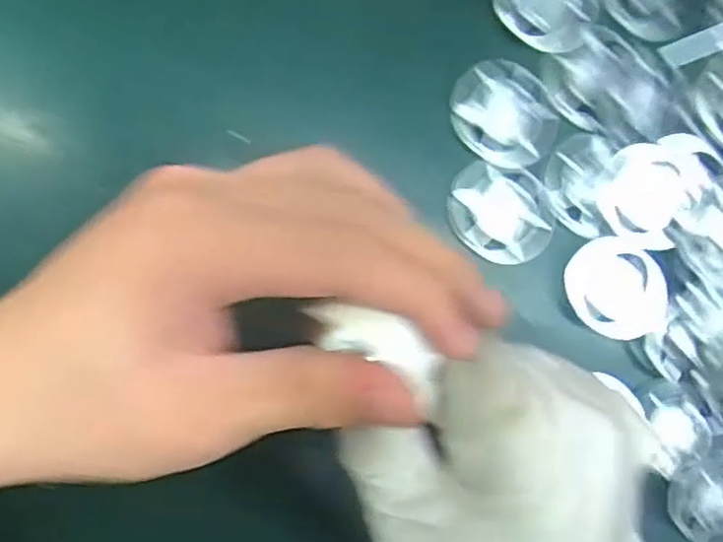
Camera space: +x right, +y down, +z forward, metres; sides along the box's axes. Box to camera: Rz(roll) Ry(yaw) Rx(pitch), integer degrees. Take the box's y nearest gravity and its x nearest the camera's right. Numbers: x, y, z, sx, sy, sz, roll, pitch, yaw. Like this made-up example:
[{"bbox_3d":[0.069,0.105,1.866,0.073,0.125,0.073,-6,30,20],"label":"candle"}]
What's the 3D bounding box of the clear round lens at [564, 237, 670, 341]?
[{"bbox_3d":[0.108,0.008,0.300,0.038,0.004,0.044,-26,93,-6],"label":"clear round lens"}]

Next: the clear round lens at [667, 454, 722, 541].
[{"bbox_3d":[0.154,0.101,0.309,0.039,0.007,0.039,0,91,-6],"label":"clear round lens"}]

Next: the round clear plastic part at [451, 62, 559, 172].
[{"bbox_3d":[0.059,-0.065,0.297,0.039,0.005,0.046,-43,95,-4],"label":"round clear plastic part"}]

